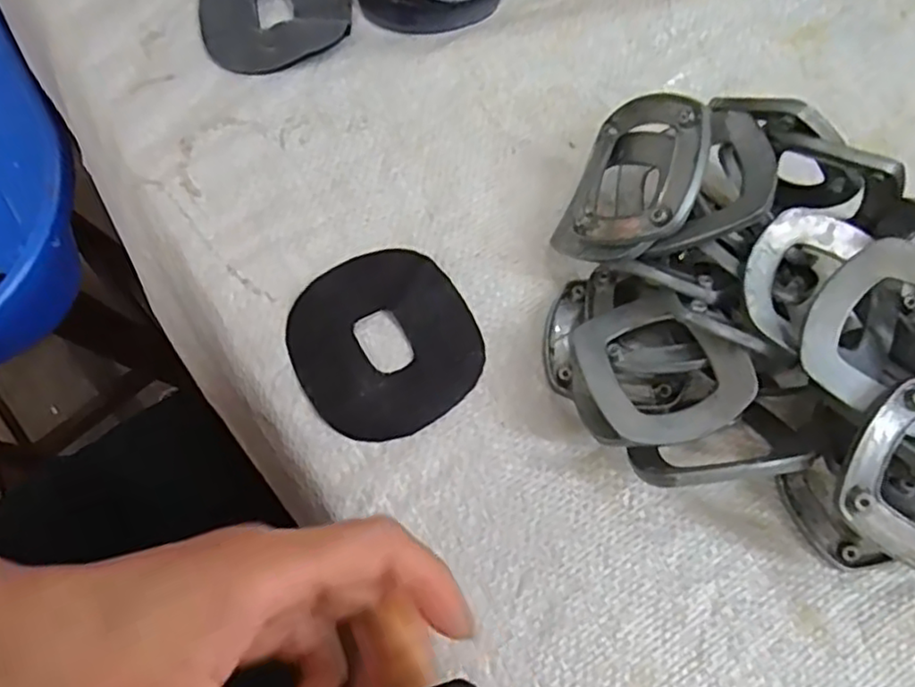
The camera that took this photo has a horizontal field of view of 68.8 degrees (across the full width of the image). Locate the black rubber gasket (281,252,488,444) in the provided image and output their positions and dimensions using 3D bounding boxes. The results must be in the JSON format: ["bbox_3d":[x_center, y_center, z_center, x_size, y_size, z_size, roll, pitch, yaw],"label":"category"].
[{"bbox_3d":[-0.031,-0.001,0.289,0.076,0.005,0.078,-1,70,2],"label":"black rubber gasket"}]

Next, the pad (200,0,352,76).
[{"bbox_3d":[-0.094,-0.175,0.347,0.074,0.005,0.083,-8,70,0],"label":"pad"}]

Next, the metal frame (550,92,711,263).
[{"bbox_3d":[0.069,-0.065,0.274,0.068,0.016,0.066,8,78,52],"label":"metal frame"}]

